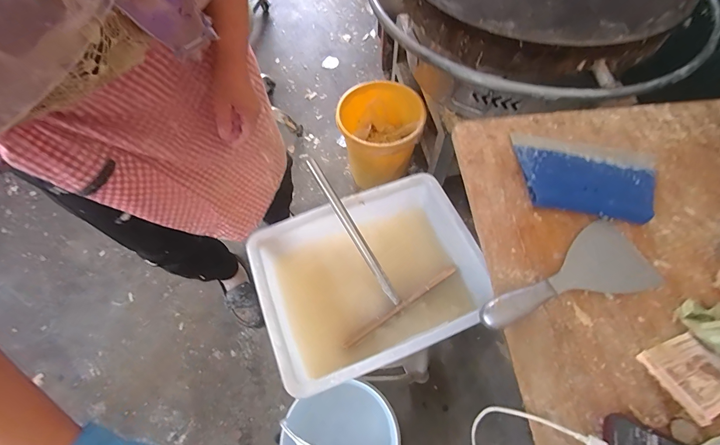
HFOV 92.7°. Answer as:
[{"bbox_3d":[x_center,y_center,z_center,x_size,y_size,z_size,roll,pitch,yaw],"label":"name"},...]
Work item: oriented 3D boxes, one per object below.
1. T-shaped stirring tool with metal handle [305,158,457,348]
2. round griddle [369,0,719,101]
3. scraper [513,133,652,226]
[{"bbox_3d":[-0.007,0.022,0.598,0.222,0.024,0.305,-33,89,-16],"label":"T-shaped stirring tool with metal handle"},{"bbox_3d":[0.383,-0.484,0.713,0.657,0.099,0.592,-40,68,-19],"label":"round griddle"},{"bbox_3d":[0.302,-0.067,0.464,0.177,0.014,0.122,11,62,7],"label":"scraper"}]

